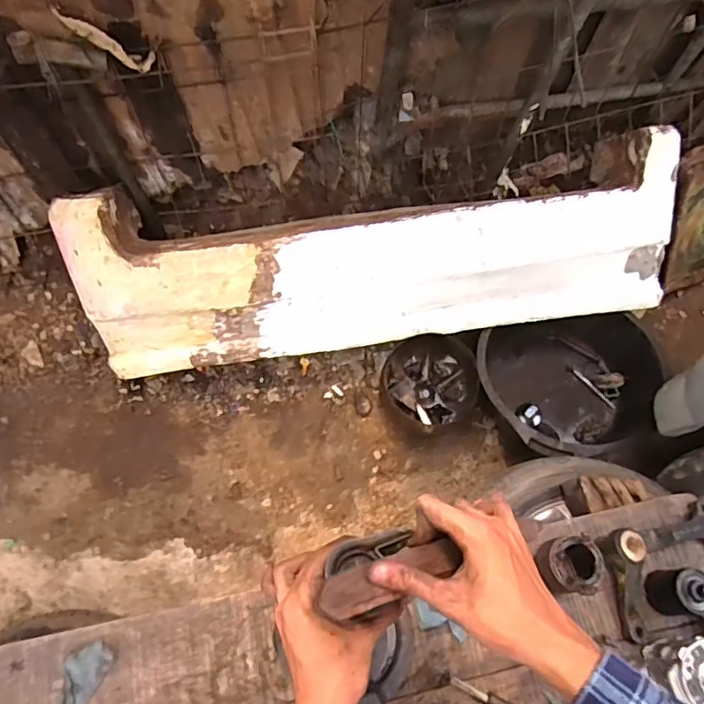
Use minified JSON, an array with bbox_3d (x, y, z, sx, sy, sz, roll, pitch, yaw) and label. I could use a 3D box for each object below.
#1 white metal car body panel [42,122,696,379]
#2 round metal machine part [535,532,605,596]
[{"bbox_3d":[0.081,-0.217,1.293,1.370,0.443,0.140,-6,35,-6],"label":"white metal car body panel"},{"bbox_3d":[0.307,0.304,0.784,0.069,0.082,0.074,1,60,-3],"label":"round metal machine part"}]

